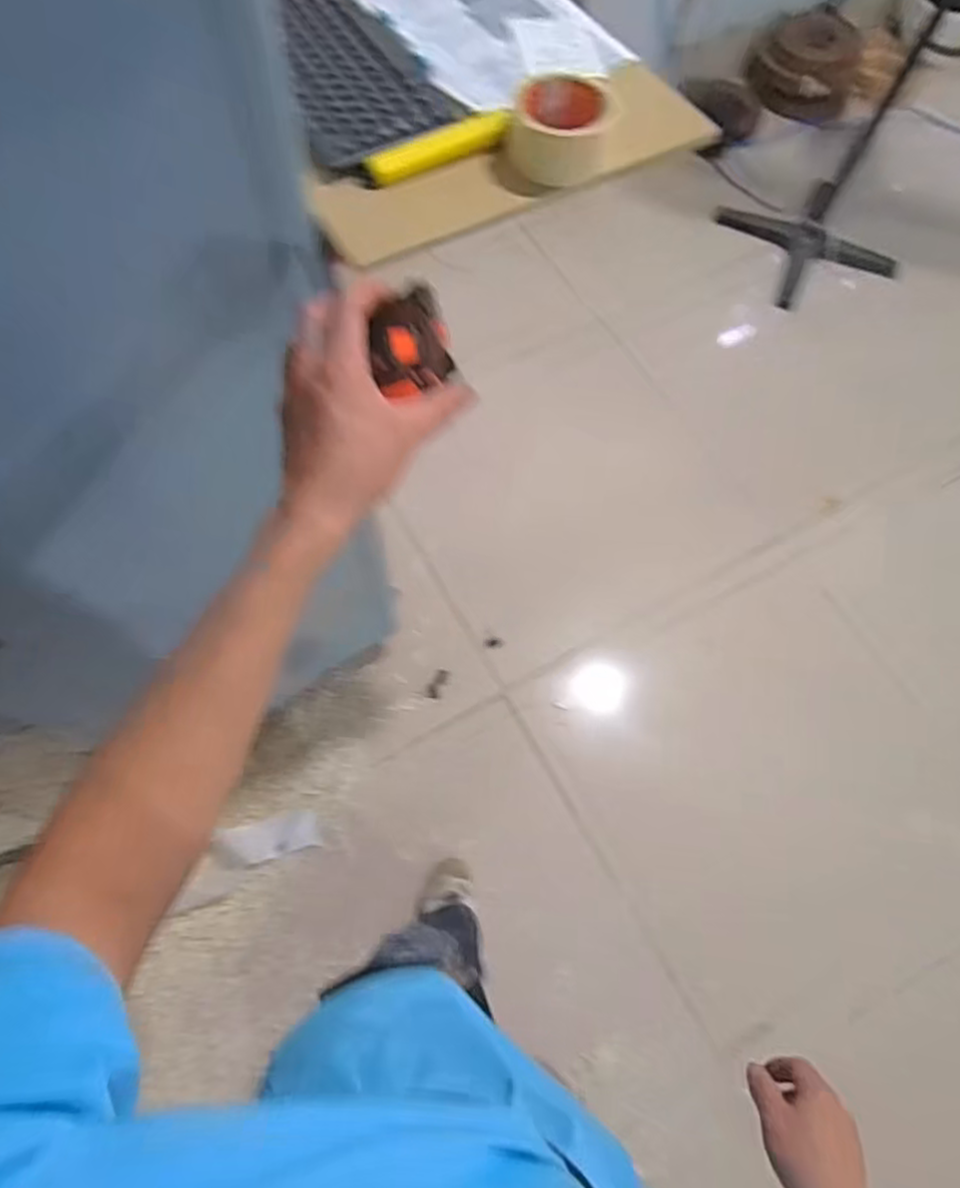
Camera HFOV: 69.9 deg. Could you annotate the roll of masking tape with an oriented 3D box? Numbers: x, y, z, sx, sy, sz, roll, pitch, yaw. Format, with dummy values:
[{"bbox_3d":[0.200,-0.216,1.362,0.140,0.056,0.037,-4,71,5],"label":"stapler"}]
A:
[{"bbox_3d":[0.073,-0.425,0.628,0.087,0.048,0.087,1,67,-1],"label":"roll of masking tape"}]

